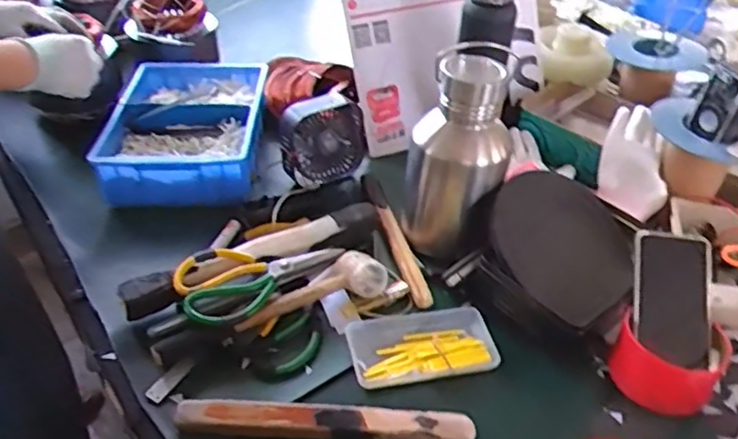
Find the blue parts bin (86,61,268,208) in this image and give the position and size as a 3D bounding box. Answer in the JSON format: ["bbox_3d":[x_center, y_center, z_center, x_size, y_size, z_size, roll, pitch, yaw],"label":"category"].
[{"bbox_3d":[-0.266,-0.135,0.949,0.210,0.079,0.302,-2,39,-4],"label":"blue parts bin"}]

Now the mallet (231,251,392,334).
[{"bbox_3d":[-0.056,0.092,0.701,0.065,0.042,0.164,33,49,32],"label":"mallet"}]

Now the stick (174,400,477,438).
[{"bbox_3d":[-0.041,0.192,0.603,0.278,0.030,0.031,1,39,-1],"label":"stick"}]

